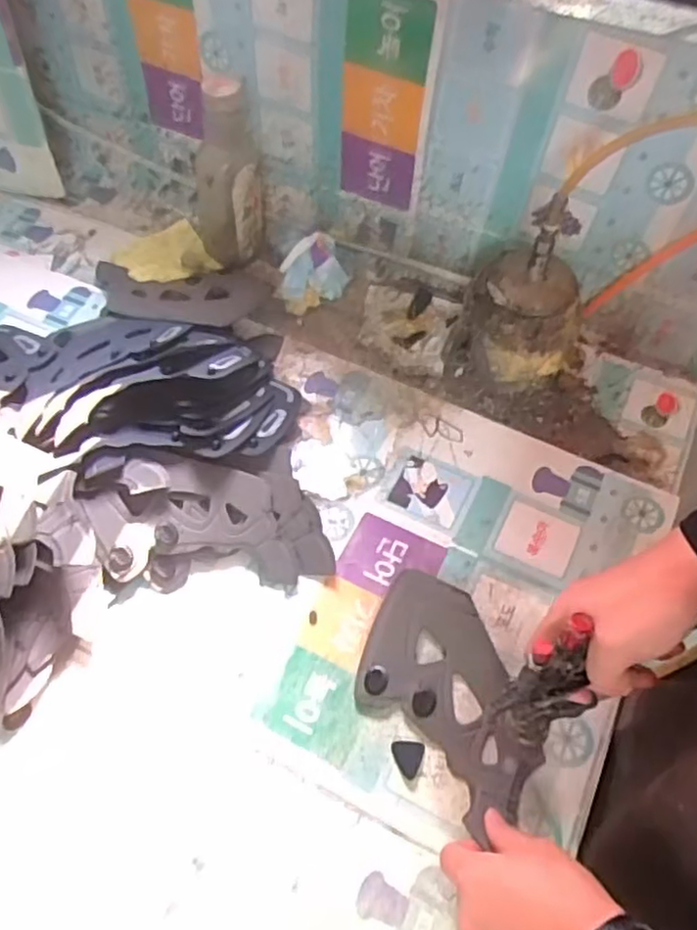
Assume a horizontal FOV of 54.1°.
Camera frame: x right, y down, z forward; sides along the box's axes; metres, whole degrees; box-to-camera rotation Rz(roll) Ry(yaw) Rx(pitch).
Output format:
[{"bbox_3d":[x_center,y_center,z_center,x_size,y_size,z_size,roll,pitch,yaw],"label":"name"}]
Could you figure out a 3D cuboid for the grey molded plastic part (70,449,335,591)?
[{"bbox_3d":[-0.130,0.047,0.621,0.212,0.054,0.111,-3,57,-2],"label":"grey molded plastic part"}]

